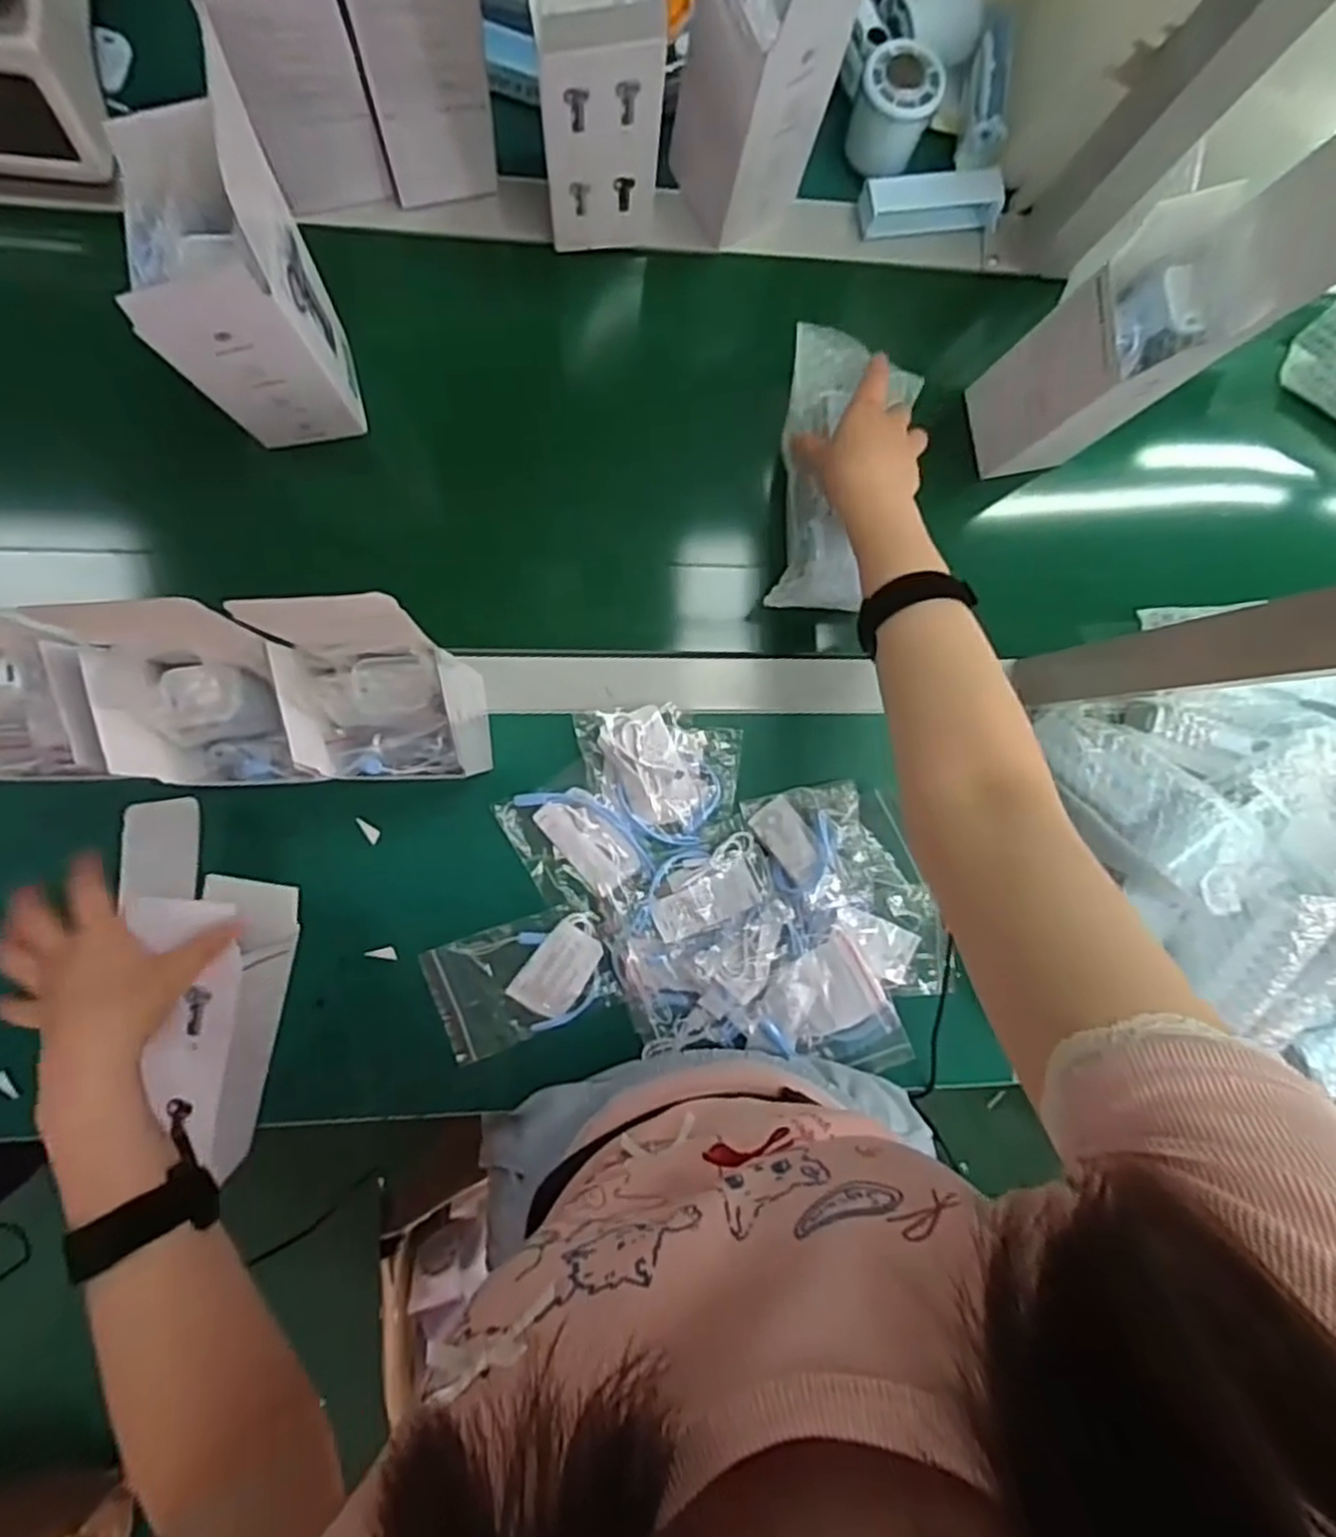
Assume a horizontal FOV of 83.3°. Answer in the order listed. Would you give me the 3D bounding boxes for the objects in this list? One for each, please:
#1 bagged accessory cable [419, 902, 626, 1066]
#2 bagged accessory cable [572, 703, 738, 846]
[{"bbox_3d":[-0.106,0.158,0.556,0.131,0.008,0.086,-18,93,-5],"label":"bagged accessory cable"},{"bbox_3d":[-0.001,0.007,0.555,0.118,0.018,0.104,-7,92,-6],"label":"bagged accessory cable"}]

